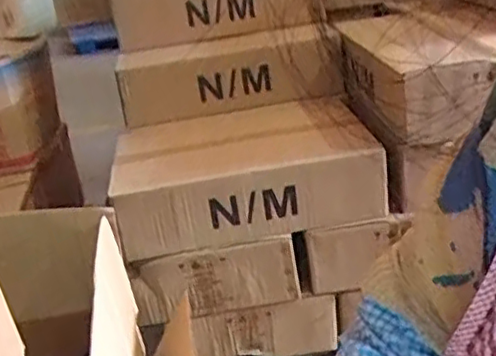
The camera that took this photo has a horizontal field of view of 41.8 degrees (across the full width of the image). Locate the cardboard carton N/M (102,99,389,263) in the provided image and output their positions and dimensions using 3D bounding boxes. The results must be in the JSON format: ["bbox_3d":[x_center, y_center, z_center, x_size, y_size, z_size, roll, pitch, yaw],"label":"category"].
[{"bbox_3d":[-0.017,-0.025,1.754,0.667,0.190,0.469,-11,22,-7],"label":"cardboard carton N/M"}]

